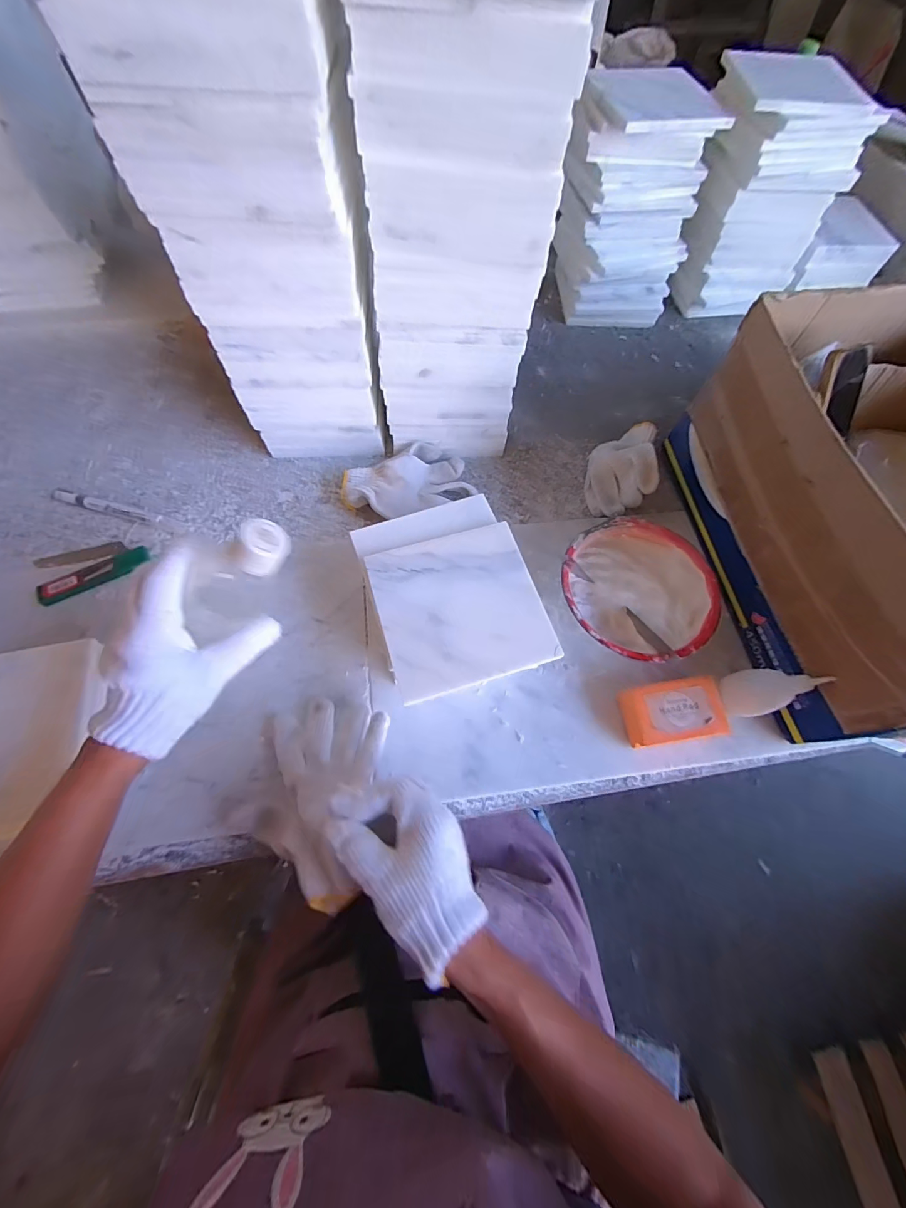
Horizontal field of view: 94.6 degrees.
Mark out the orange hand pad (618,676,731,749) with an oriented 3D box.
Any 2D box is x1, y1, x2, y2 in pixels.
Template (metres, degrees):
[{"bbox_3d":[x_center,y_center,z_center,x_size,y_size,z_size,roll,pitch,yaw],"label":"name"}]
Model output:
[{"bbox_3d":[0.228,0.112,0.435,0.099,0.033,0.060,-6,67,-4],"label":"orange hand pad"}]

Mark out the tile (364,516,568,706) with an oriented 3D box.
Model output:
[{"bbox_3d":[0.007,0.002,0.405,0.151,0.010,0.152,-15,66,-10],"label":"tile"}]

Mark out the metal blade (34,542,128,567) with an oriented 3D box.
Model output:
[{"bbox_3d":[-0.452,-0.061,0.510,0.097,0.005,0.019,-15,68,-7],"label":"metal blade"}]

